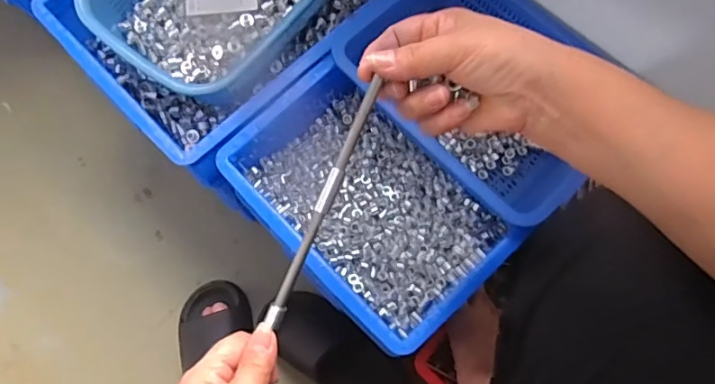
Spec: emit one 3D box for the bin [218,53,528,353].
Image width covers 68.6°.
[{"bbox_3d":[0.006,0.011,0.632,0.208,0.097,0.325,-42,78,-11],"label":"bin"}]

